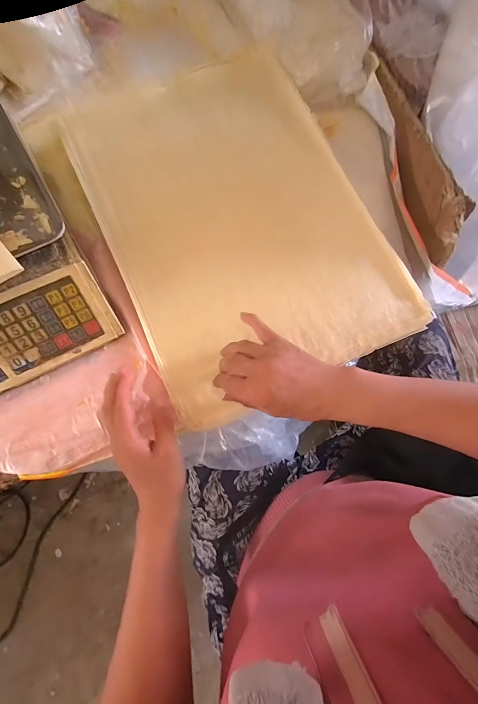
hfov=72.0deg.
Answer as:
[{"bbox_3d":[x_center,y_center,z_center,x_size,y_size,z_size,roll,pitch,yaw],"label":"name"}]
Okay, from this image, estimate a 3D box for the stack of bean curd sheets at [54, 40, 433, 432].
[{"bbox_3d":[-0.009,-0.186,0.440,0.332,0.026,0.480,-24,76,-8],"label":"stack of bean curd sheets"}]

